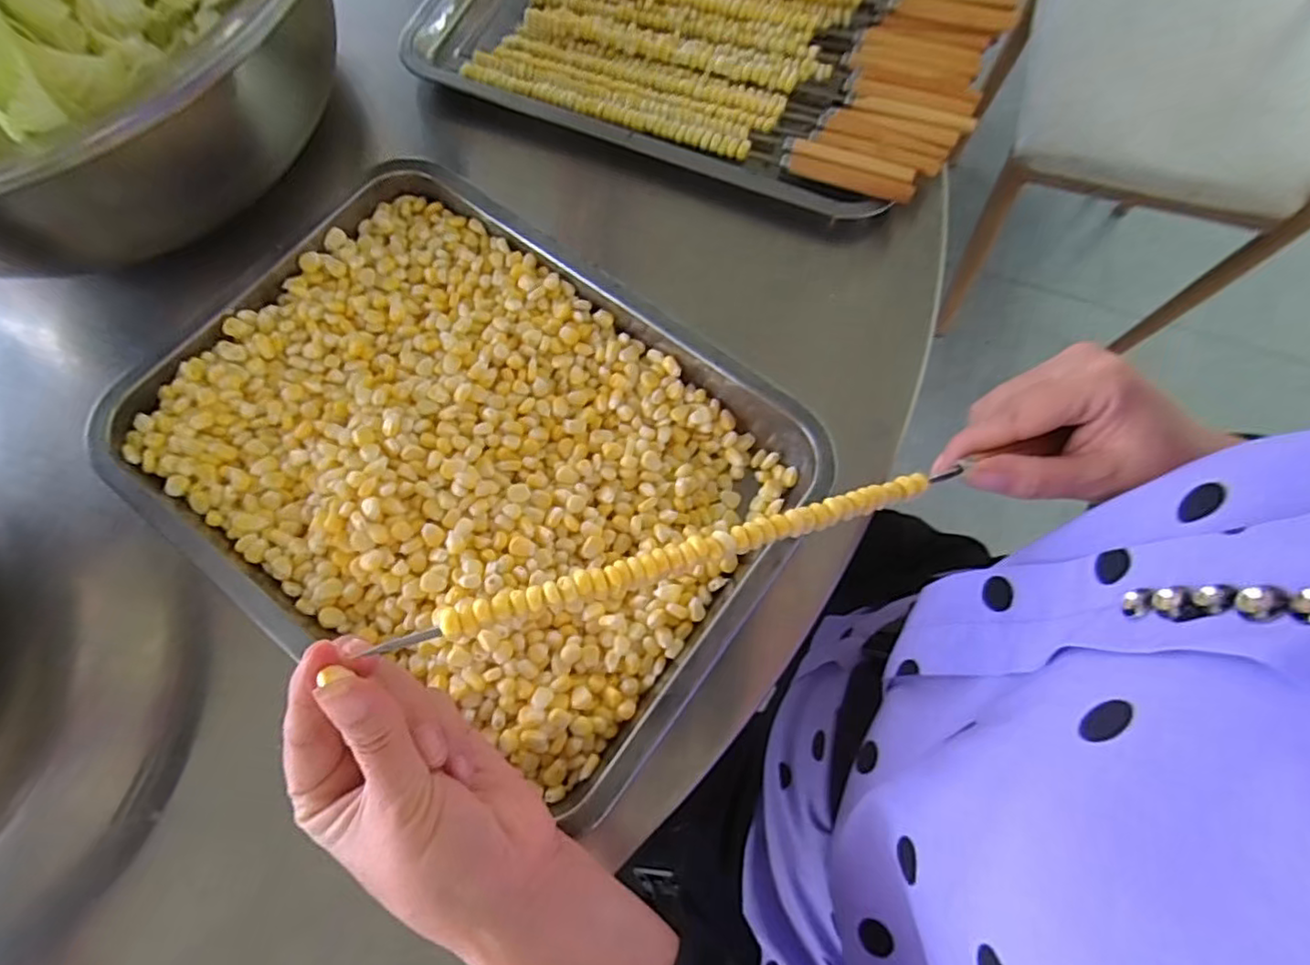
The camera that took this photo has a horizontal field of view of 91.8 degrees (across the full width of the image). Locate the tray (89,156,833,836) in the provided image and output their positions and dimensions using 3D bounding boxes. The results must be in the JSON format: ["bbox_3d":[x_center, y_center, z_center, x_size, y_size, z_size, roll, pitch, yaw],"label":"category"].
[{"bbox_3d":[-0.107,-0.021,0.357,0.357,0.039,0.252,36,75,11],"label":"tray"}]

